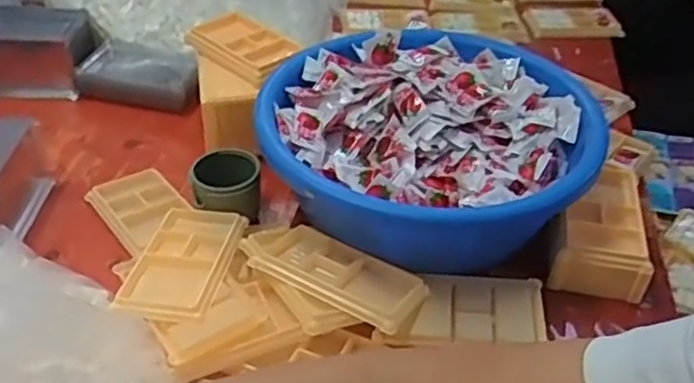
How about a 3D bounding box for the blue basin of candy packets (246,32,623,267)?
[{"bbox_3d":[0.076,-0.037,0.686,0.303,0.107,0.286,1,39,-1],"label":"blue basin of candy packets"}]

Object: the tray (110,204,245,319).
[{"bbox_3d":[-0.143,0.060,0.610,0.078,0.019,0.133,8,39,7],"label":"tray"}]

